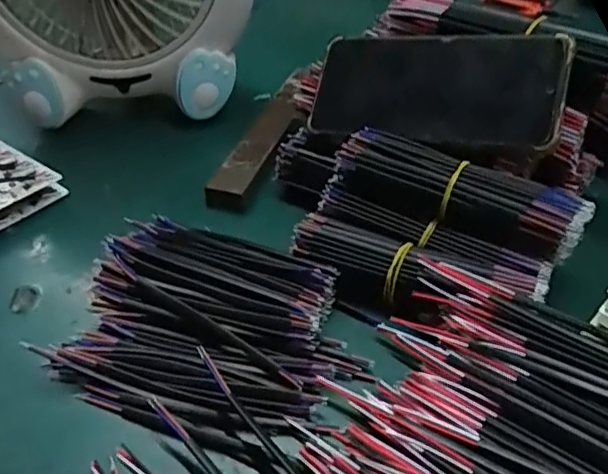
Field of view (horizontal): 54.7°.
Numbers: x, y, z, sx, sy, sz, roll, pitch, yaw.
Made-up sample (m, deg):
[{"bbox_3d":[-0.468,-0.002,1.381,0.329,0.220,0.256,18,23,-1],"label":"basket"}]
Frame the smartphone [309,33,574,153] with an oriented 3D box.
[{"bbox_3d":[0.082,-0.096,0.384,0.162,0.072,0.009,8,0,27],"label":"smartphone"}]

